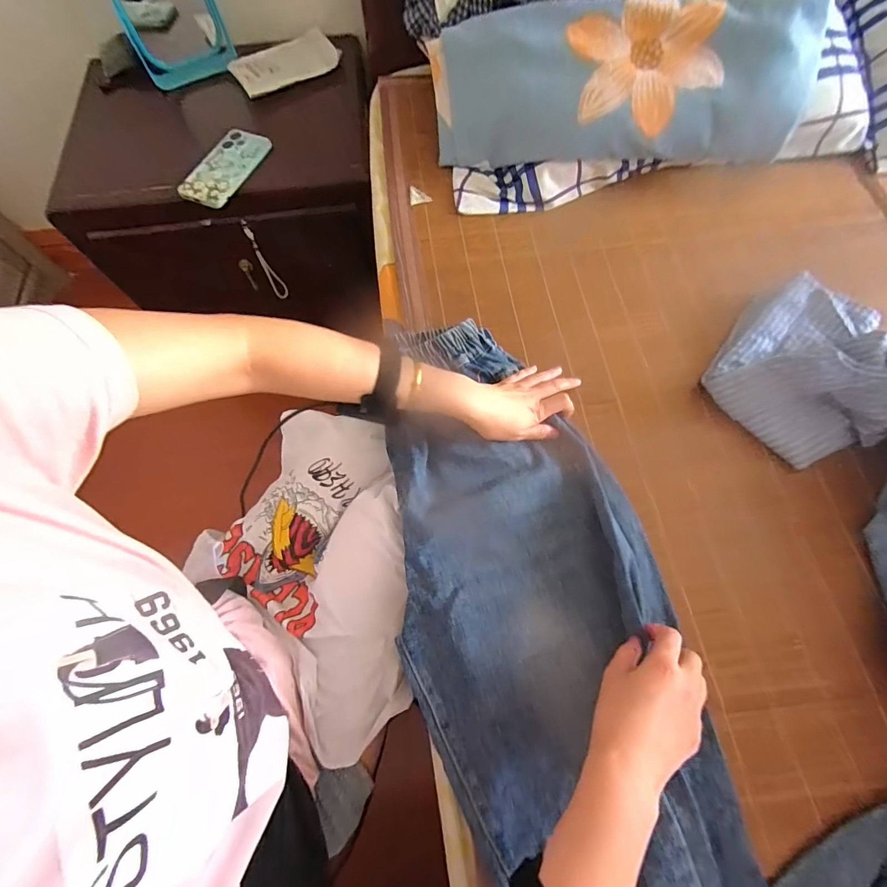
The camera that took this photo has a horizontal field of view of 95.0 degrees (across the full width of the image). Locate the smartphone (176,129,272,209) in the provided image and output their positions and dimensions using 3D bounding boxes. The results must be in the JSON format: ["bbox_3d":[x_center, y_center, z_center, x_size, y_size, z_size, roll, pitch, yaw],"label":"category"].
[{"bbox_3d":[-0.355,-0.454,0.664,0.082,0.014,0.160,24,75,0],"label":"smartphone"}]

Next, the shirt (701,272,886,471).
[{"bbox_3d":[0.443,-0.096,0.479,0.196,0.078,0.217,43,76,15],"label":"shirt"}]

